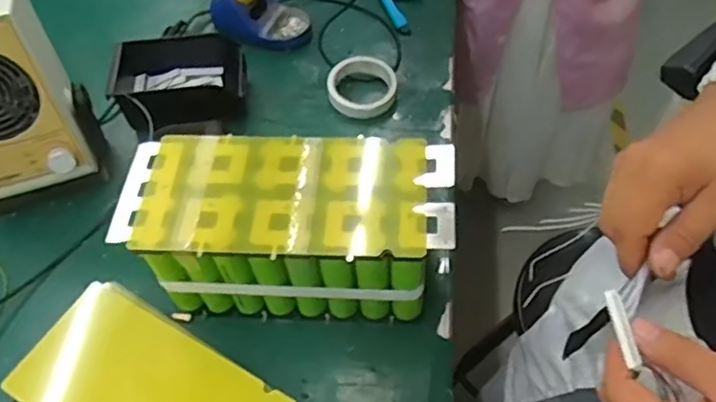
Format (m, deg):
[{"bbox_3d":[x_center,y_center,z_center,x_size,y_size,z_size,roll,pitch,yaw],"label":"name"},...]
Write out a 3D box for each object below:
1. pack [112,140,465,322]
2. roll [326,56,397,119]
[{"bbox_3d":[-0.069,0.031,0.661,0.320,0.145,0.142,1,56,3],"label":"pack"},{"bbox_3d":[0.005,-0.154,0.867,0.095,0.031,0.105,5,56,6],"label":"roll"}]

